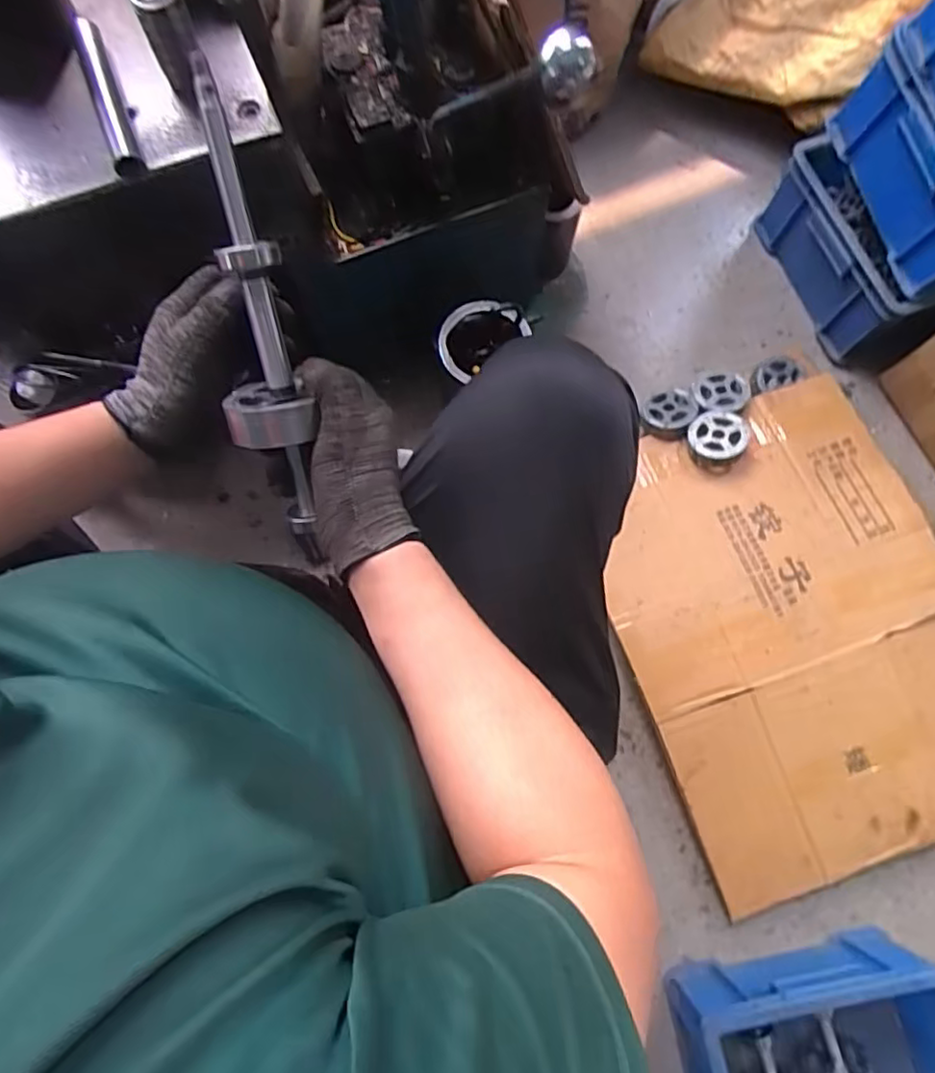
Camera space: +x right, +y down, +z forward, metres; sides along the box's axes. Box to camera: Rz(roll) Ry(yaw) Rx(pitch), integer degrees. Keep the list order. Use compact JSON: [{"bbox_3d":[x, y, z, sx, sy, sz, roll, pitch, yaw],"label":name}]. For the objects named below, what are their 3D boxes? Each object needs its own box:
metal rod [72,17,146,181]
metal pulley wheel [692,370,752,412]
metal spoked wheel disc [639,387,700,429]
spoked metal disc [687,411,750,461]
[{"bbox_3d":[-0.299,-0.363,0.525,0.021,0.026,0.162,-22,78,-6],"label":"metal rod"},{"bbox_3d":[0.367,-0.206,0.917,0.077,0.032,0.068,5,77,0],"label":"metal pulley wheel"},{"bbox_3d":[0.288,-0.182,0.911,0.078,0.022,0.069,-3,66,11],"label":"metal spoked wheel disc"},{"bbox_3d":[0.348,-0.138,0.879,0.080,0.018,0.076,-4,61,8],"label":"spoked metal disc"}]

